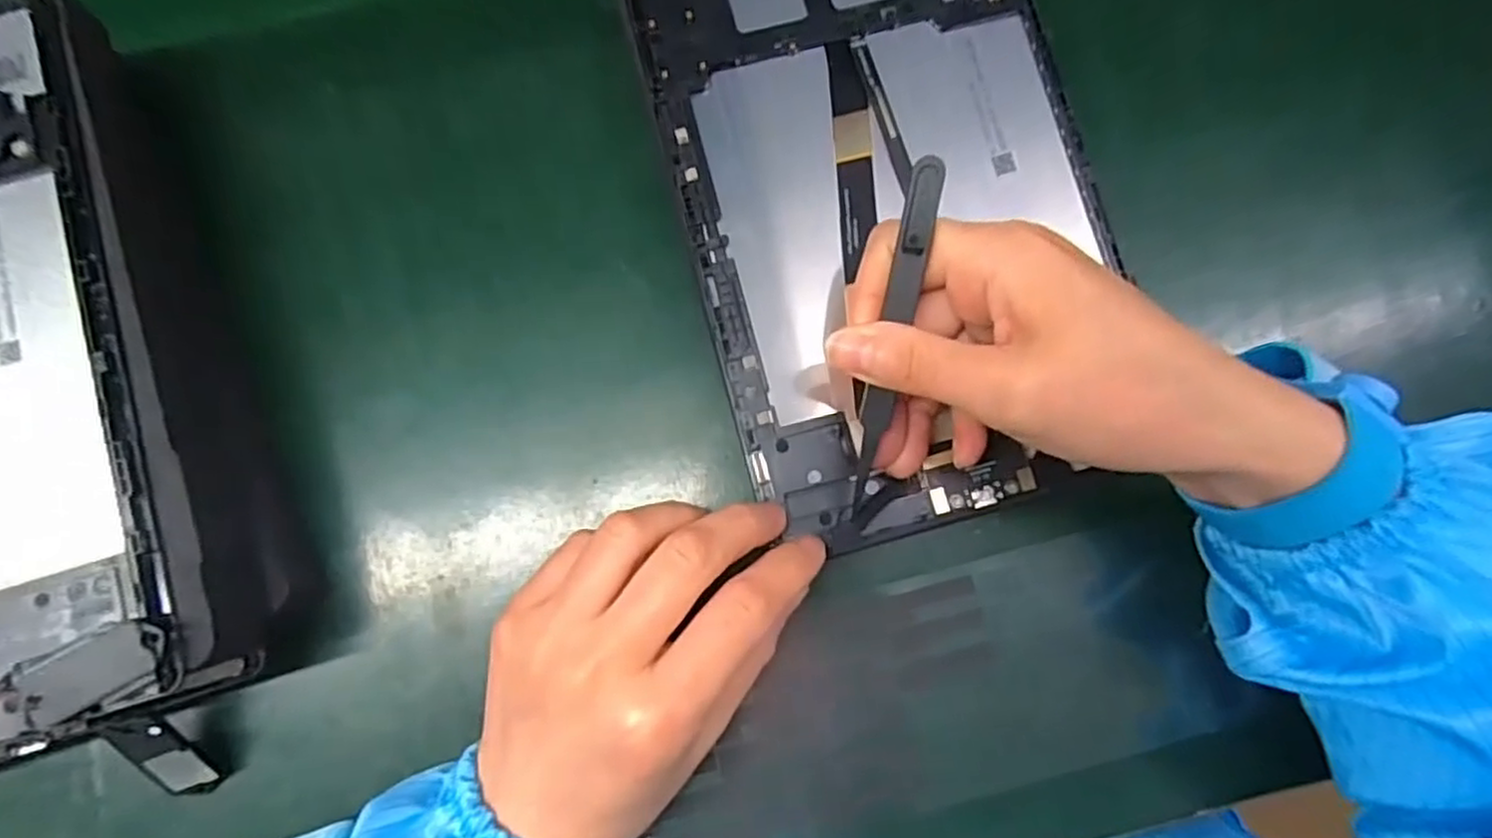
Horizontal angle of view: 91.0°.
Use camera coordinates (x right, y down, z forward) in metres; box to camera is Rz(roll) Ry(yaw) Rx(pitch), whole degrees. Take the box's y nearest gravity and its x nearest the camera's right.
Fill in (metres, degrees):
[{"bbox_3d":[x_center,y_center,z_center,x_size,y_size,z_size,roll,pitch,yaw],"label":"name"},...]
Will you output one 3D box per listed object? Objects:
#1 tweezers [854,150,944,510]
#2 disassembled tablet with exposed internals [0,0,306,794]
[{"bbox_3d":[0.045,-0.022,0.230,0.010,0.006,0.113,10,105,1],"label":"tweezers"},{"bbox_3d":[-0.264,0.003,0.256,0.166,0.060,0.270,-16,83,-2],"label":"disassembled tablet with exposed internals"}]

